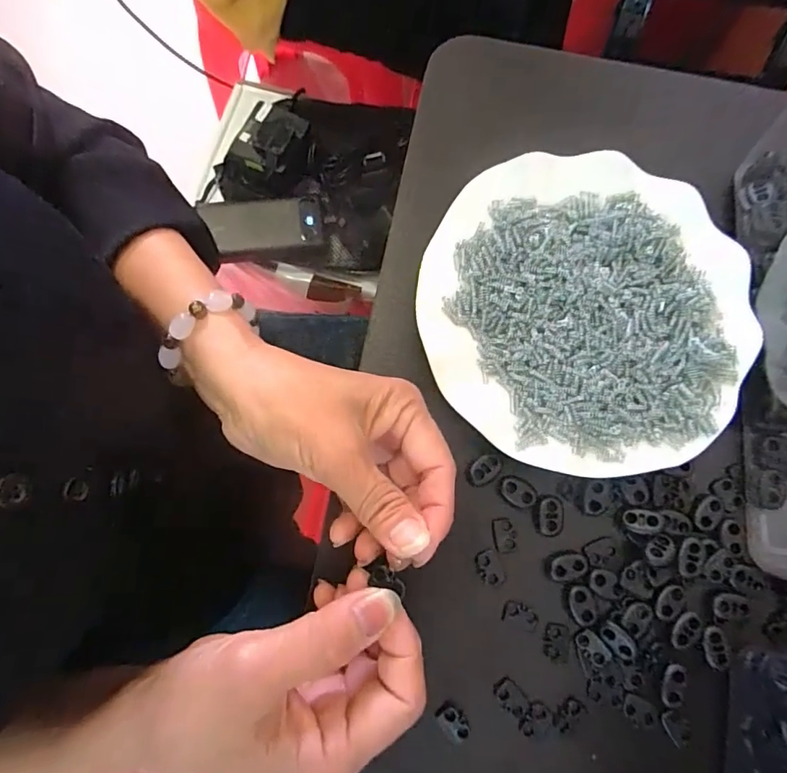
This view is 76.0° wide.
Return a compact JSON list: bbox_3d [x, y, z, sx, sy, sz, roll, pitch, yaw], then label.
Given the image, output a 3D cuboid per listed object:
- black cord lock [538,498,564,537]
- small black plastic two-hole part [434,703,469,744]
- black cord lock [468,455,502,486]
[{"bbox_3d":[0.087,0.072,0.277,0.013,0.004,0.021,2,79,0],"label":"black cord lock"},{"bbox_3d":[0.031,0.173,0.259,0.013,0.005,0.019,-34,81,-7],"label":"small black plastic two-hole part"},{"bbox_3d":[0.051,0.047,0.282,0.021,0.004,0.014,-38,82,-7],"label":"black cord lock"}]

